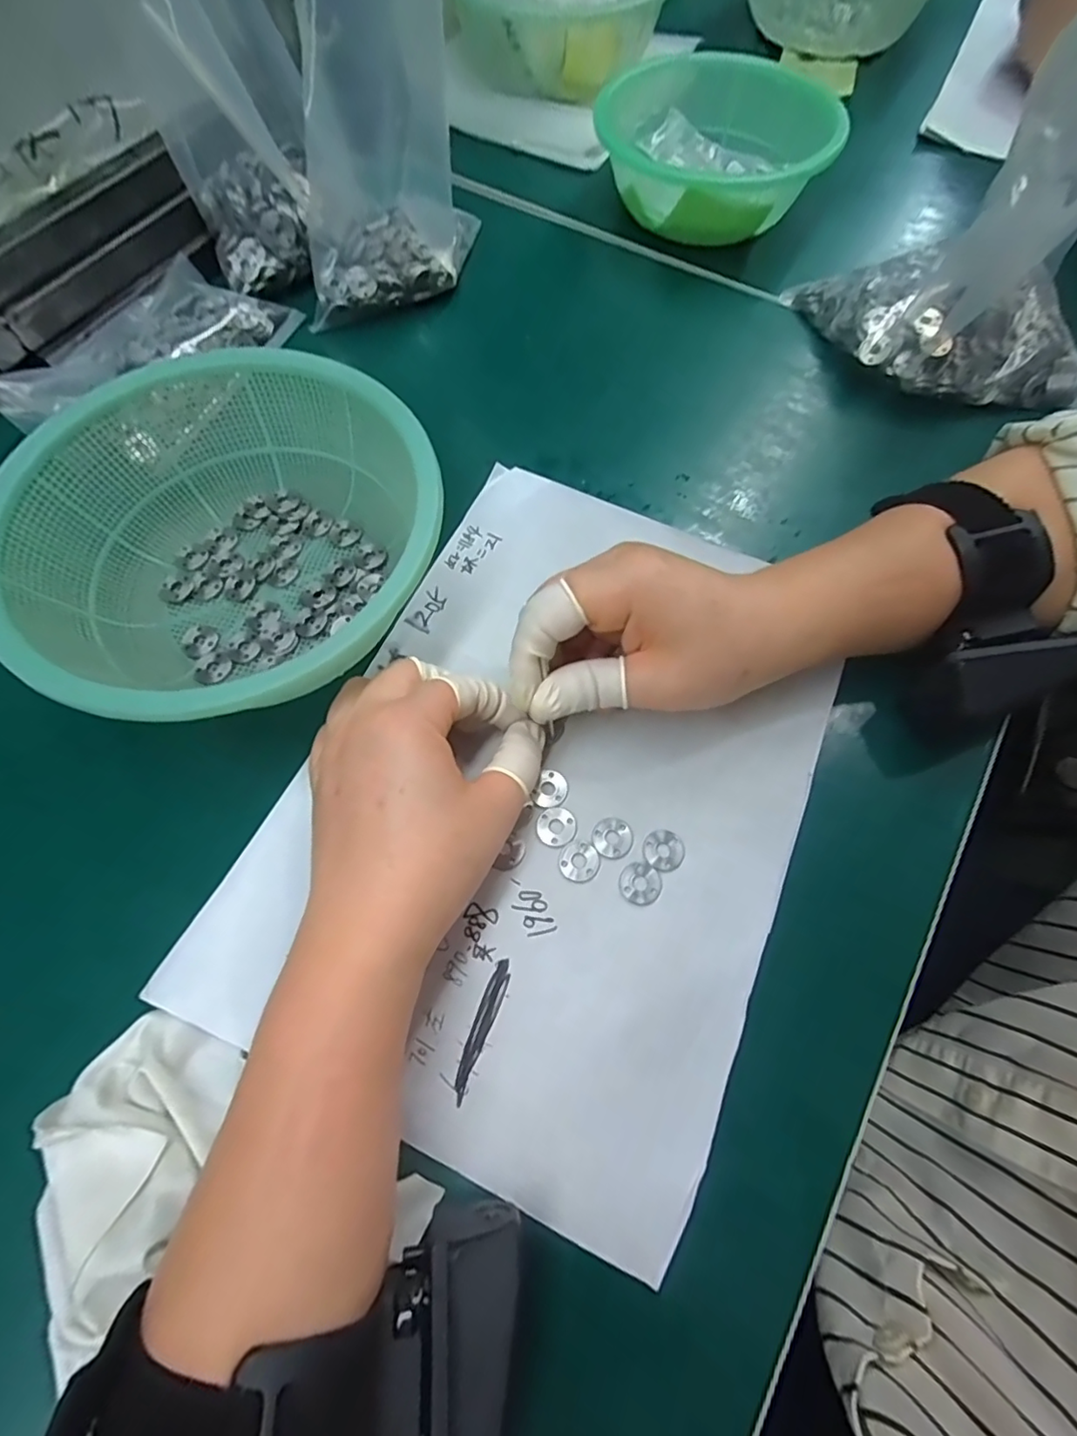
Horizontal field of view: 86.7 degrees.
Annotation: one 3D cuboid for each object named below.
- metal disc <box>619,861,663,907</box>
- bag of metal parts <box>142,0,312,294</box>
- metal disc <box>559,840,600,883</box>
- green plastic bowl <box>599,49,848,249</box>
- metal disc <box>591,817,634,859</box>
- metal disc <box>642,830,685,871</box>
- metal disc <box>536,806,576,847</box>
[{"bbox_3d":[0.042,0.068,0.234,0.017,0.004,0.017,29,69,10],"label":"metal disc"},{"bbox_3d":[-0.186,-0.352,0.334,0.082,0.163,0.076,-1,39,-2],"label":"bag of metal parts"},{"bbox_3d":[0.017,0.059,0.237,0.016,0.004,0.017,0,67,-1],"label":"metal disc"},{"bbox_3d":[0.122,-0.389,0.400,0.150,0.055,0.154,0,67,-1],"label":"green plastic bowl"},{"bbox_3d":[0.032,0.050,0.241,0.017,0.004,0.017,0,67,-1],"label":"metal disc"},{"bbox_3d":[0.053,0.055,0.240,0.016,0.004,0.017,0,67,-1],"label":"metal disc"},{"bbox_3d":[0.007,0.046,0.243,0.017,0.004,0.017,0,67,-1],"label":"metal disc"}]

